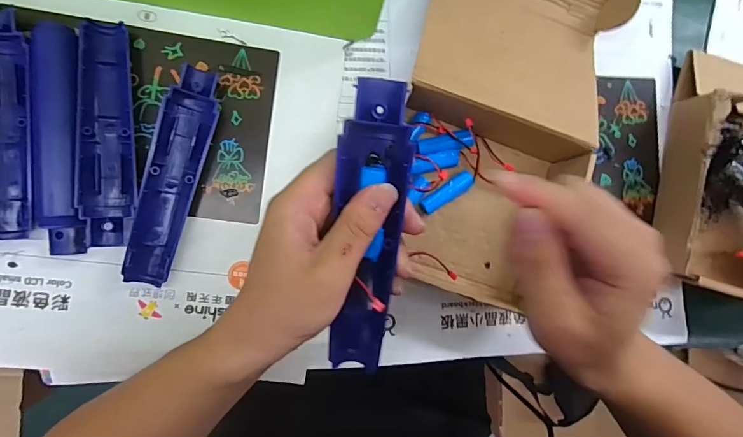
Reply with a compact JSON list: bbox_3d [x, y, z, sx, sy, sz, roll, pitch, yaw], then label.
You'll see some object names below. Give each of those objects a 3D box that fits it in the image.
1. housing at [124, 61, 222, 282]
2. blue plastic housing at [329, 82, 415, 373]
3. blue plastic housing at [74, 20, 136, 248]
[{"bbox_3d":[-0.153,-0.032,0.332,0.035,0.022,0.166,16,87,-9],"label":"housing"},{"bbox_3d":[-0.002,0.011,0.241,0.037,0.028,0.167,2,108,-9],"label":"blue plastic housing"},{"bbox_3d":[-0.200,-0.064,0.323,0.038,0.018,0.165,-4,91,-9],"label":"blue plastic housing"}]

